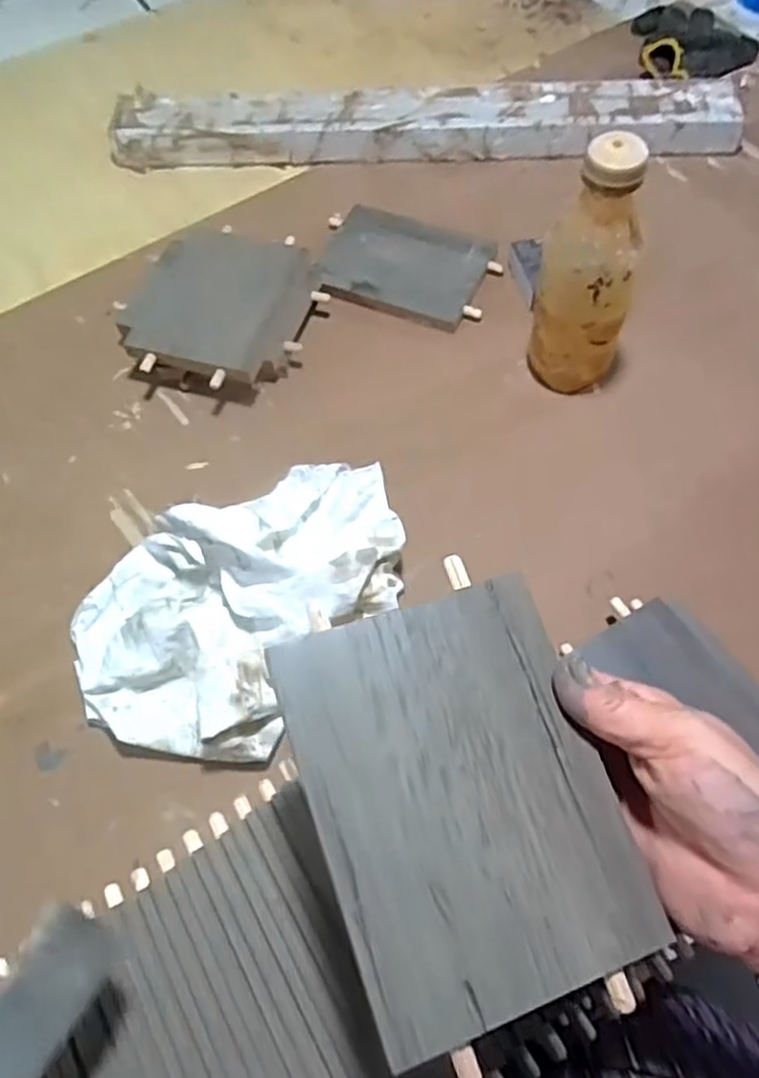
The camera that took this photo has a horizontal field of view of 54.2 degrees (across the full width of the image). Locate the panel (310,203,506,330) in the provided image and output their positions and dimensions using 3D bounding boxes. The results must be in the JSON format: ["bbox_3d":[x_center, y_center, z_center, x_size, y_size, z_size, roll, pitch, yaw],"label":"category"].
[{"bbox_3d":[0.024,-0.259,0.708,0.162,0.018,0.114,18,68,5],"label":"panel"}]

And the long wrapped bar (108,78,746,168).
[{"bbox_3d":[0.046,-0.445,0.807,0.661,0.046,0.083,1,61,3],"label":"long wrapped bar"}]

